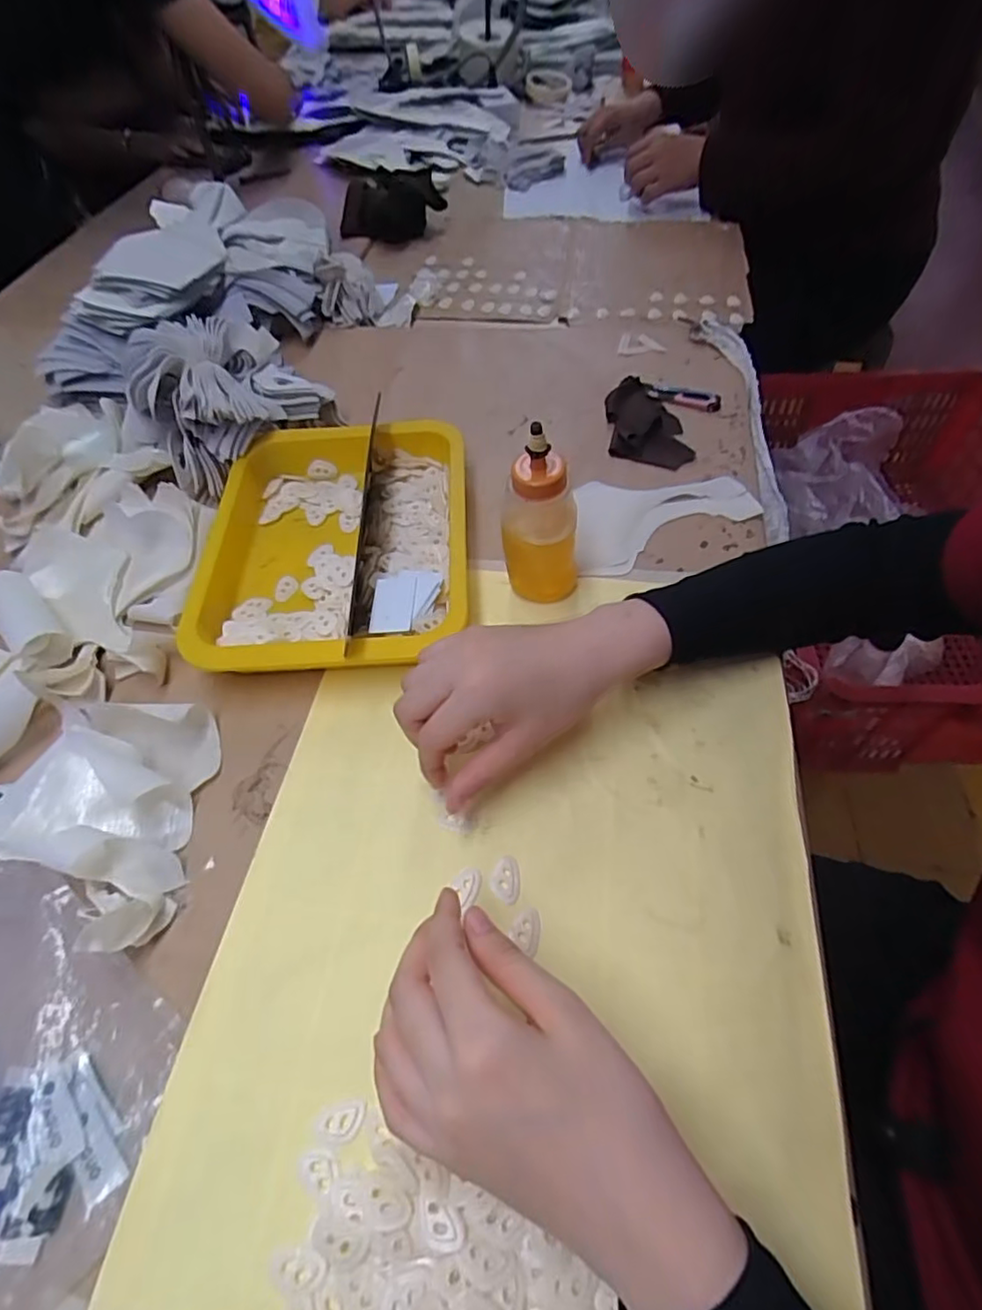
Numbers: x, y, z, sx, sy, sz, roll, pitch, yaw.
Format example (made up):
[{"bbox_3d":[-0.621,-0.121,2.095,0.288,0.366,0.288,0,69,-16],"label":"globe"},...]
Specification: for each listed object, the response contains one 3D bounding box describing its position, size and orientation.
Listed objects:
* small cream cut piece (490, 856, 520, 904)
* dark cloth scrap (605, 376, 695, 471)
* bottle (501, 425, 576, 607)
[{"bbox_3d":[0.008,0.126,0.351,0.016,0.004,0.025,-6,54,0],"label":"small cream cut piece"},{"bbox_3d":[0.145,-0.222,0.578,0.071,0.010,0.119,0,58,5],"label":"dark cloth scrap"},{"bbox_3d":[0.032,-0.091,0.426,0.047,0.139,0.041,-7,54,-1],"label":"bottle"}]

